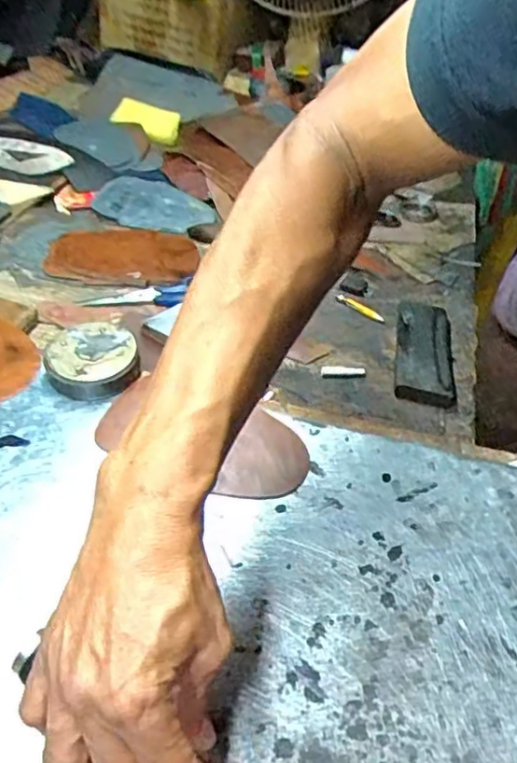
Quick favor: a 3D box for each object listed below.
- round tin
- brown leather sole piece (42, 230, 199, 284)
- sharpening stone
[{"bbox_3d":[-0.142,-0.018,0.519,0.074,0.034,0.072,2,41,-2],"label":"round tin"},{"bbox_3d":[-0.158,-0.149,0.706,0.168,0.011,0.114,-1,45,-5],"label":"brown leather sole piece"},{"bbox_3d":[0.169,-0.037,0.617,0.054,0.020,0.171,10,41,8],"label":"sharpening stone"}]

